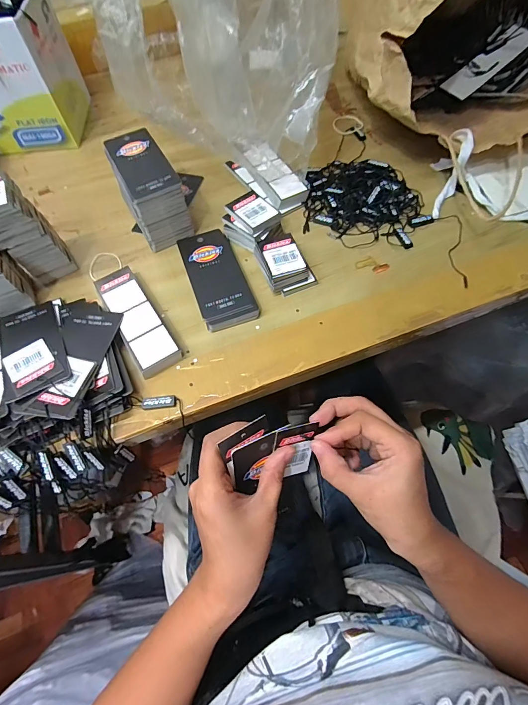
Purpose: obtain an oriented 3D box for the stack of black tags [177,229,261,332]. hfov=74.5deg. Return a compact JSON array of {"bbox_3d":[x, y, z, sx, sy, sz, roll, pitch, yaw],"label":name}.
[{"bbox_3d":[-0.048,-0.078,0.353,0.053,0.012,0.118,-19,64,-7],"label":"stack of black tags"}]

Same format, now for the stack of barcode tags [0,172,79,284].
[{"bbox_3d":[-0.232,-0.117,0.337,0.046,0.097,0.051,-27,65,-11],"label":"stack of barcode tags"}]

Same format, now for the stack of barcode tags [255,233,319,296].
[{"bbox_3d":[0.019,-0.092,0.353,0.046,0.021,0.064,-23,65,-9],"label":"stack of barcode tags"}]

